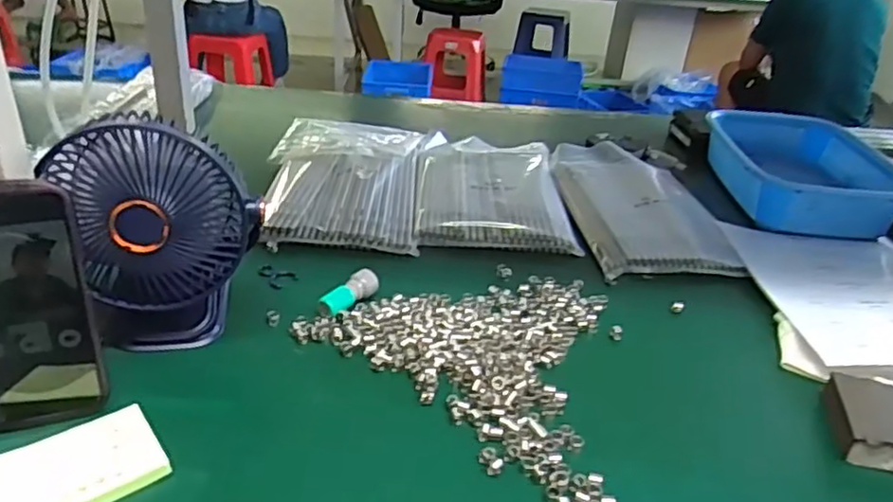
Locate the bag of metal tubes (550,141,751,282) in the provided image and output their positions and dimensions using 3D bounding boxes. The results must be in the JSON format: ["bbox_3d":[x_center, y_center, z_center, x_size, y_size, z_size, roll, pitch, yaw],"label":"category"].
[{"bbox_3d":[0.240,-0.067,0.842,0.177,0.020,0.331,2,29,-4],"label":"bag of metal tubes"}]

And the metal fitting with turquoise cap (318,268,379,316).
[{"bbox_3d":[-0.088,0.038,0.603,0.023,0.023,0.060,25,35,32],"label":"metal fitting with turquoise cap"}]

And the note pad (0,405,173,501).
[{"bbox_3d":[-0.231,0.138,0.415,0.094,0.015,0.067,-19,37,-36],"label":"note pad"}]

